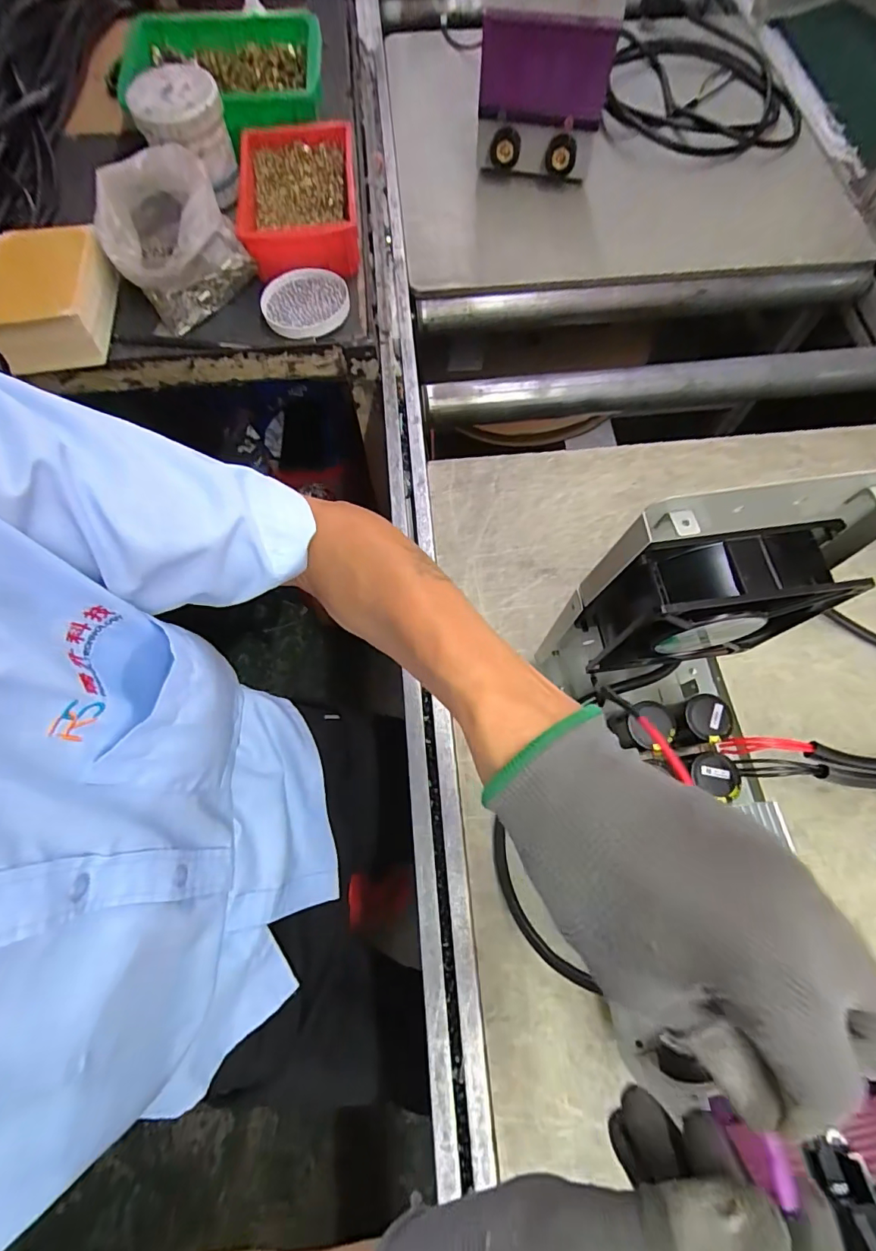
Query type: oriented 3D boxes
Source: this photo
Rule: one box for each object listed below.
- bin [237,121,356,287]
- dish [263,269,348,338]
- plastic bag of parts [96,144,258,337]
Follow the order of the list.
[{"bbox_3d":[-0.166,-0.512,0.588,0.135,0.068,0.190,-5,71,-1],"label":"bin"},{"bbox_3d":[-0.152,-0.374,0.574,0.094,0.023,0.092,0,71,1],"label":"dish"},{"bbox_3d":[-0.295,-0.426,0.547,0.132,0.098,0.126,-29,73,-9],"label":"plastic bag of parts"}]

